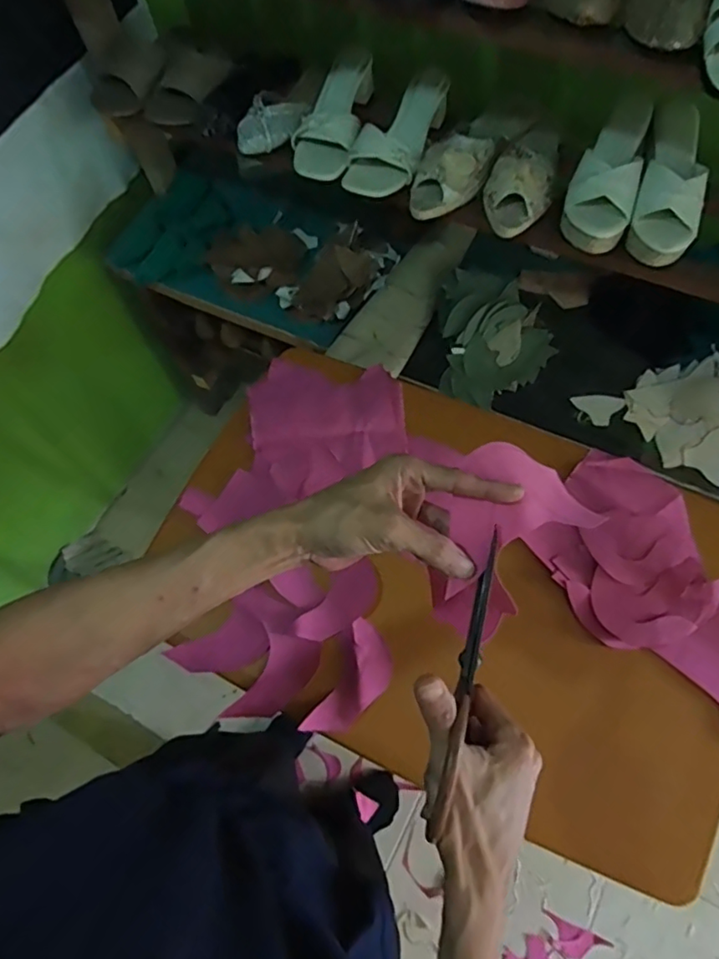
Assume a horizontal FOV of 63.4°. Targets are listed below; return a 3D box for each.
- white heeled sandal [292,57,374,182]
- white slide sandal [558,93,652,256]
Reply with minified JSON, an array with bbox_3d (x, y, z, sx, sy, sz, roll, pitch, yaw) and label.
[{"bbox_3d":[-0.042,-0.532,0.858,0.094,0.063,0.197,7,66,7],"label":"white heeled sandal"},{"bbox_3d":[0.325,-0.399,0.761,0.083,0.062,0.208,18,68,11],"label":"white slide sandal"}]

